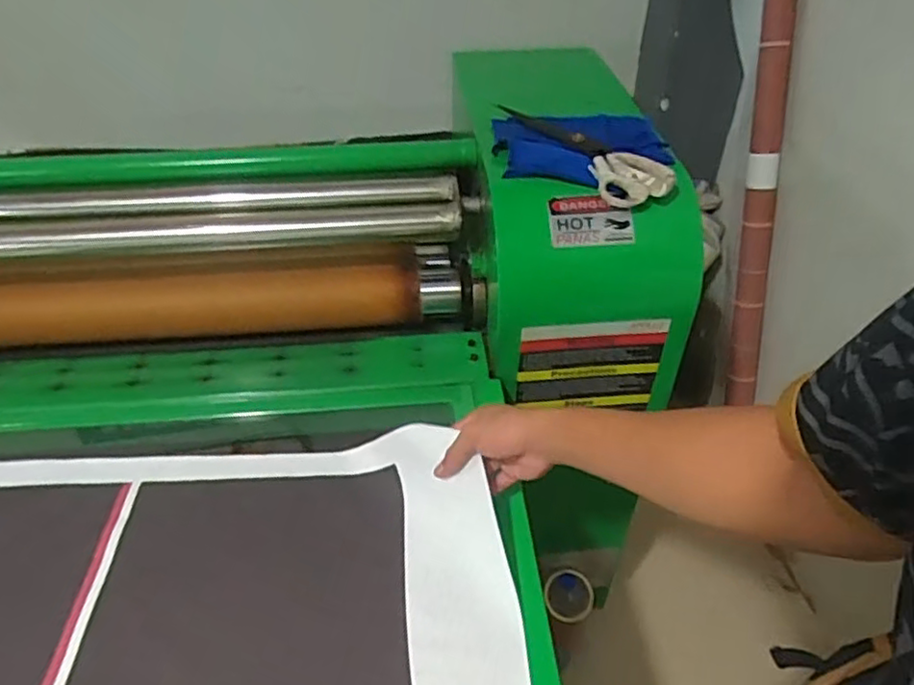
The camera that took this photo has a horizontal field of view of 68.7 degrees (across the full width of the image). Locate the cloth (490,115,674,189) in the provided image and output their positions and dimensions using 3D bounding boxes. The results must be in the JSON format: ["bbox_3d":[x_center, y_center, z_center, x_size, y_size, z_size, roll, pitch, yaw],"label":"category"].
[{"bbox_3d":[0.172,-0.282,0.939,0.224,0.035,0.163,-6,42,-7],"label":"cloth"}]

